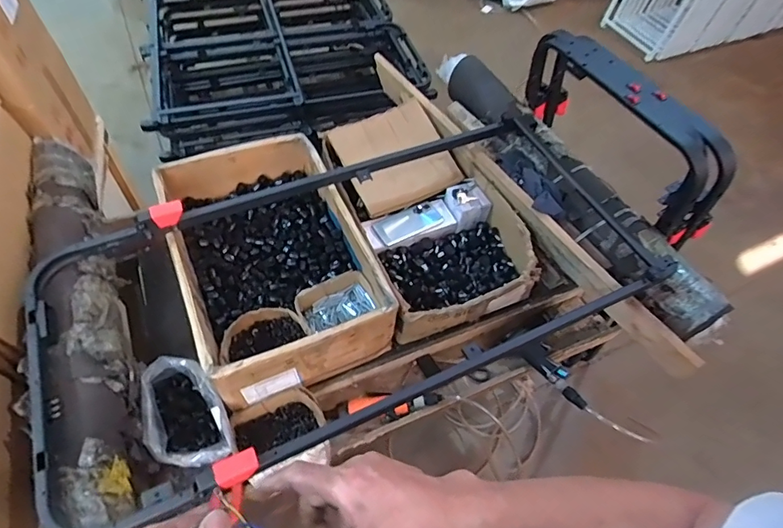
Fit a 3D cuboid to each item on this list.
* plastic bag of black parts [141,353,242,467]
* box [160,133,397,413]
[{"bbox_3d":[-0.356,0.262,0.794,0.123,0.101,0.183,-18,58,-15],"label":"plastic bag of black parts"},{"bbox_3d":[-0.248,-0.018,0.951,0.338,0.156,0.523,-21,59,-17],"label":"box"}]

